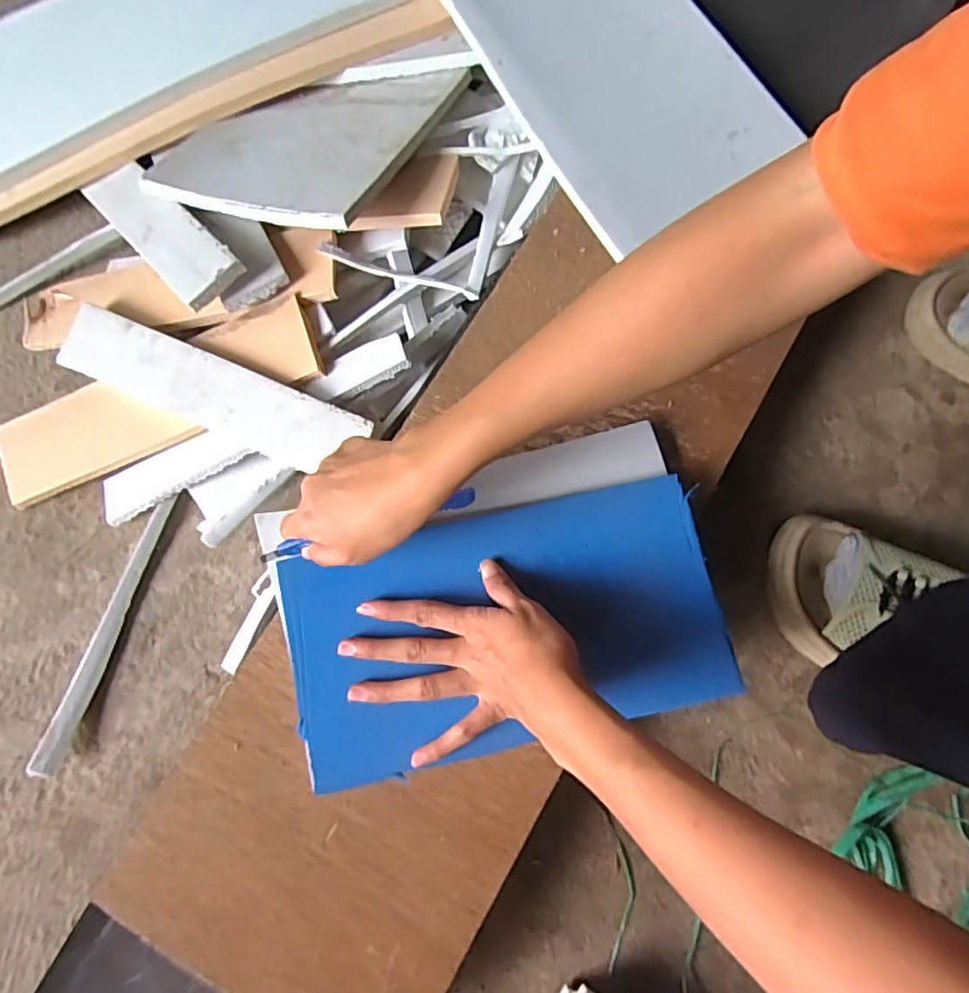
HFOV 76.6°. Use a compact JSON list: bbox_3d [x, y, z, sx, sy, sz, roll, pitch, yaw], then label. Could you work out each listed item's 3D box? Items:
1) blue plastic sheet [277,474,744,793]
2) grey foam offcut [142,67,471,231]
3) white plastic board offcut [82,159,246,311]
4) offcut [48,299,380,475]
[{"bbox_3d":[0.013,0.084,0.406,0.280,0.011,0.150,-14,75,-4],"label":"blue plastic sheet"},{"bbox_3d":[-0.159,-0.324,0.548,0.224,0.018,0.223,16,61,17],"label":"grey foam offcut"},{"bbox_3d":[-0.280,-0.231,0.522,0.054,0.017,0.219,-45,66,-9],"label":"white plastic board offcut"},{"bbox_3d":[-0.223,-0.086,0.491,0.272,0.009,0.056,23,97,10],"label":"offcut"}]

